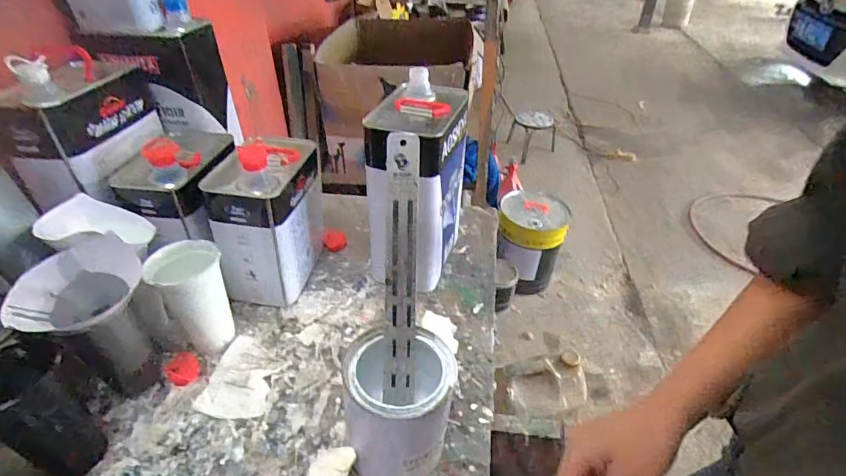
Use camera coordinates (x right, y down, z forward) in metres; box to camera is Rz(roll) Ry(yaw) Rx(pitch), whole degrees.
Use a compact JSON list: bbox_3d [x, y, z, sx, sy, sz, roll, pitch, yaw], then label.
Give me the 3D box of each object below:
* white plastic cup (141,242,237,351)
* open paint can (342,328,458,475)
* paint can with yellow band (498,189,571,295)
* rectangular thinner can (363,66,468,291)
[{"bbox_3d":[-0.286,0.074,0.581,0.075,0.136,0.076,1,38,-1],"label":"white plastic cup"},{"bbox_3d":[-0.023,0.177,0.470,0.105,0.131,0.102,1,38,-1],"label":"open paint can"},{"bbox_3d":[0.416,0.028,1.815,0.249,0.363,0.265,1,38,-1],"label":"paint can with yellow band"},{"bbox_3d":[-0.007,-0.079,0.688,0.113,0.274,0.206,13,39,13],"label":"rectangular thinner can"}]

